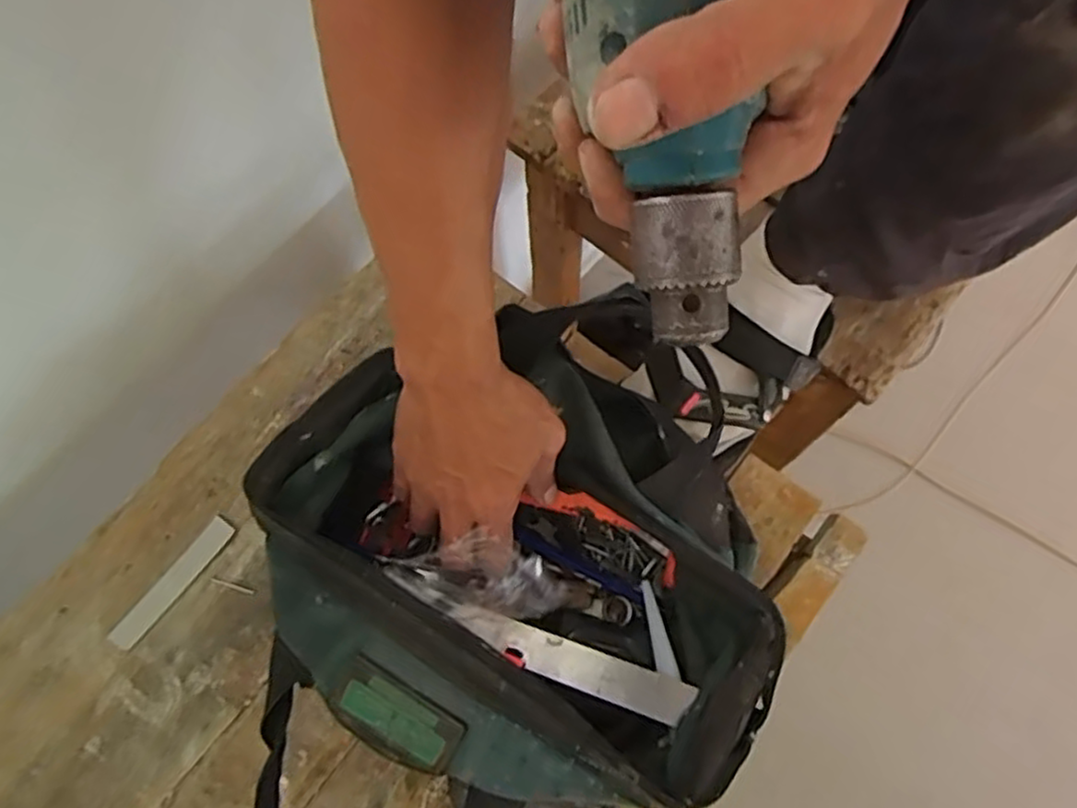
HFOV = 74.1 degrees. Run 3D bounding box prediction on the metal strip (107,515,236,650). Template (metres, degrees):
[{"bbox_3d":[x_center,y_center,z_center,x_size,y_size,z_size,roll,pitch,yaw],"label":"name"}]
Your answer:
[{"bbox_3d":[-0.272,0.132,0.533,0.019,0.005,0.110,34,73,12],"label":"metal strip"}]

